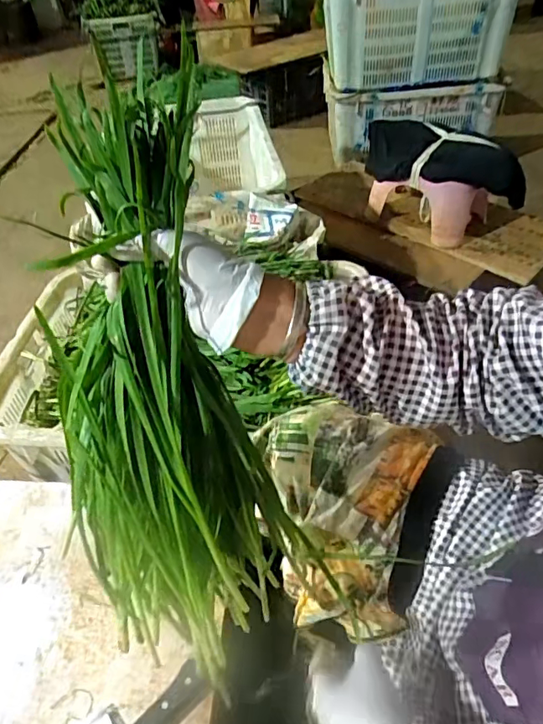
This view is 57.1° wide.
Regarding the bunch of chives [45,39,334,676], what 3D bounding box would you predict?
[{"bbox_3d":[-0.088,0.011,0.408,0.154,0.445,0.087,-10,8,-5],"label":"bunch of chives"}]

